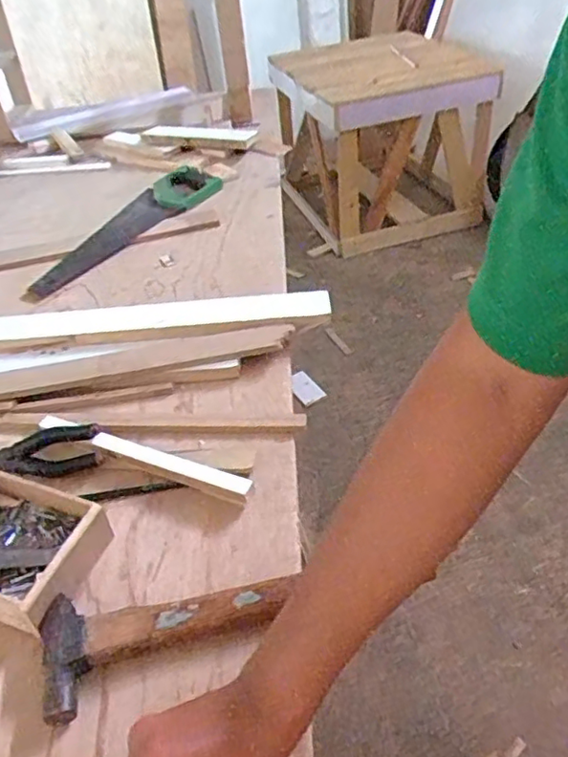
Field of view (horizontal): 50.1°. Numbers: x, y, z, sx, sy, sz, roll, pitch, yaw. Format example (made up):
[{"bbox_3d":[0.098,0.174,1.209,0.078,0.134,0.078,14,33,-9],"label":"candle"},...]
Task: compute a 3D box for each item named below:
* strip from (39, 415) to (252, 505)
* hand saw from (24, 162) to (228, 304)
[{"bbox_3d":[-0.145,0.079,0.605,0.243,0.030,0.021,13,45,21],"label":"strip"},{"bbox_3d":[-0.256,-0.264,1.027,0.110,0.022,0.442,17,46,25],"label":"hand saw"}]

